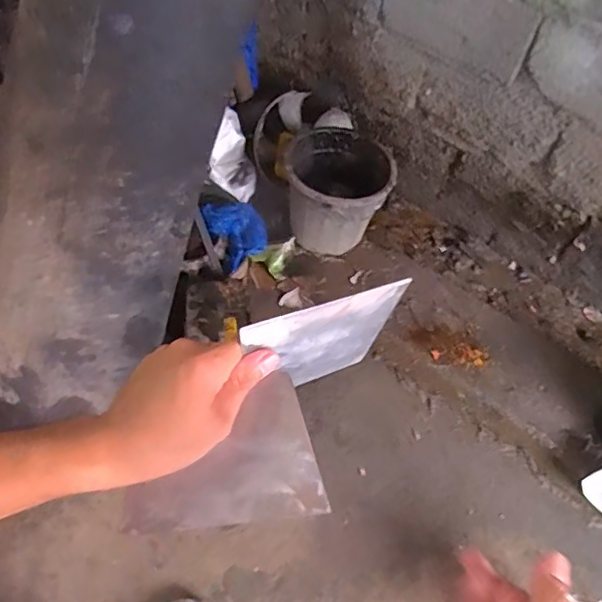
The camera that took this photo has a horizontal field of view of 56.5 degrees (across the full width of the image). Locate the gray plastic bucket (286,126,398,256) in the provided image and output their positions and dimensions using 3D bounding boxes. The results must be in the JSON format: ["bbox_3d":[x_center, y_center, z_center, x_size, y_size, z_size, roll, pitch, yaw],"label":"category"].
[{"bbox_3d":[0.107,-0.316,1.630,0.286,0.255,0.293,2,58,-3],"label":"gray plastic bucket"}]

